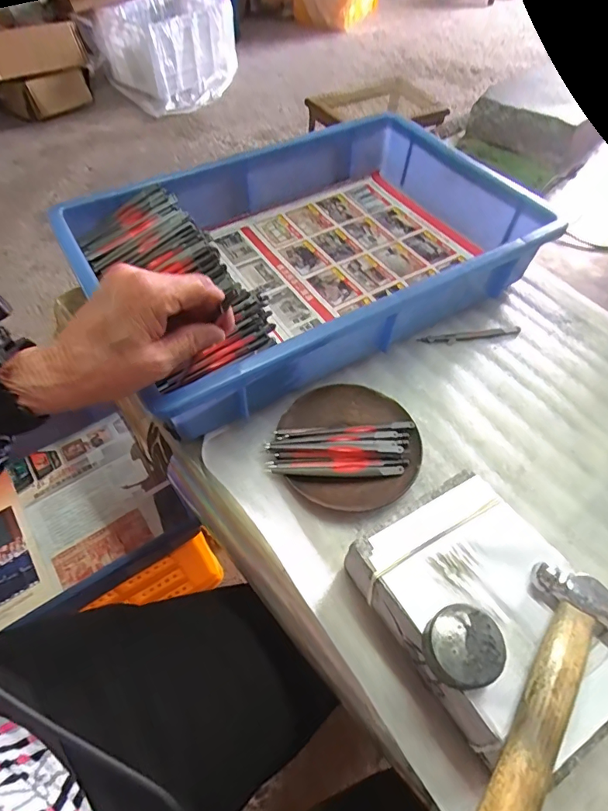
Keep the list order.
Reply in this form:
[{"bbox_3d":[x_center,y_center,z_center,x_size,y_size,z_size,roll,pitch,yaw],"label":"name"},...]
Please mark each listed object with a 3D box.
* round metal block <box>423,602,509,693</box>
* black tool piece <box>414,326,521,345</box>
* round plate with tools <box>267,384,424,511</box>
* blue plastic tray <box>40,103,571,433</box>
[{"bbox_3d":[0.081,0.126,0.240,0.039,0.020,0.036,1,55,-1],"label":"round metal block"},{"bbox_3d":[0.165,-0.069,0.454,0.105,0.004,0.011,-8,56,-7],"label":"black tool piece"},{"bbox_3d":[0.036,0.029,0.374,0.112,0.016,0.109,1,55,-1],"label":"round plate with tools"},{"bbox_3d":[0.003,-0.161,0.469,0.414,0.073,0.277,-26,60,-19],"label":"blue plastic tray"}]

